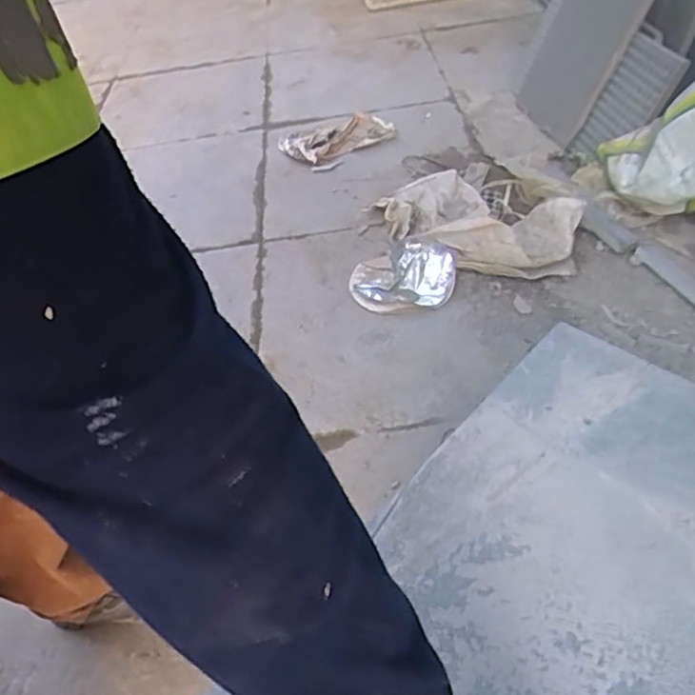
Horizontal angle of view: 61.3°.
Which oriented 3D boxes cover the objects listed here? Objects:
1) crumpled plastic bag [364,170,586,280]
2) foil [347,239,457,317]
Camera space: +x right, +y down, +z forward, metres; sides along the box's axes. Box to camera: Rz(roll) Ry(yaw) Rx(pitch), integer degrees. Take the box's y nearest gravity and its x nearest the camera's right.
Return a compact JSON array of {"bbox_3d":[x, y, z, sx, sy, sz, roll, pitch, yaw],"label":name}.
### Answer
[{"bbox_3d":[0.262,-0.267,1.282,0.481,0.107,0.224,26,55,30],"label":"crumpled plastic bag"},{"bbox_3d":[0.113,-0.153,1.232,0.221,0.079,0.158,1,44,6],"label":"foil"}]

